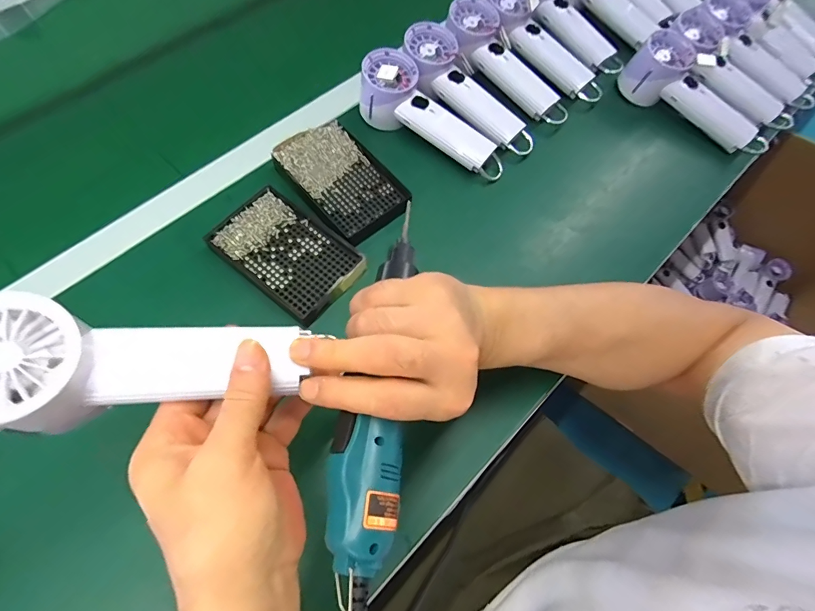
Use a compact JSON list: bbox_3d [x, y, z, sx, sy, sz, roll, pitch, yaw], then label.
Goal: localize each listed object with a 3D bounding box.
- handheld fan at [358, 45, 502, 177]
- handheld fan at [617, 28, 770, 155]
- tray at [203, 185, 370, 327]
[{"bbox_3d":[0.029,-0.214,0.491,0.197,0.057,0.065,36,69,-2],"label":"handheld fan"},{"bbox_3d":[0.366,-0.263,0.515,0.194,0.053,0.073,38,70,12],"label":"handheld fan"},{"bbox_3d":[-0.121,-0.053,0.416,0.140,0.014,0.088,37,70,12],"label":"tray"}]

